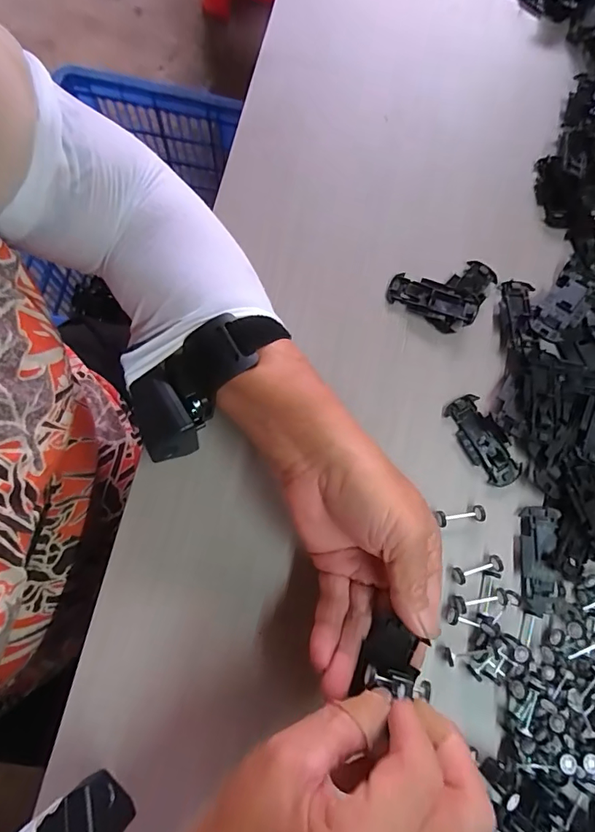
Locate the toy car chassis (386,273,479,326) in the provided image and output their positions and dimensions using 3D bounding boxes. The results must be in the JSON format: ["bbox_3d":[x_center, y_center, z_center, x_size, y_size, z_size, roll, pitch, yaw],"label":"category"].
[{"bbox_3d":[0.099,-0.086,0.331,0.064,0.008,0.027,18,77,4],"label":"toy car chassis"}]

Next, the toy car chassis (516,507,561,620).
[{"bbox_3d":[0.155,0.092,0.288,0.021,0.004,0.066,11,77,2],"label":"toy car chassis"}]

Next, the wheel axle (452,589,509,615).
[{"bbox_3d":[0.115,0.116,0.283,0.036,0.007,0.010,-9,77,-3],"label":"wheel axle"}]

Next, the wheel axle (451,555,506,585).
[{"bbox_3d":[0.116,0.098,0.288,0.033,0.009,0.010,-15,77,-4],"label":"wheel axle"}]

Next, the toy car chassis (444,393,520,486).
[{"bbox_3d":[0.128,0.017,0.308,0.028,0.006,0.065,-28,78,-7],"label":"toy car chassis"}]

